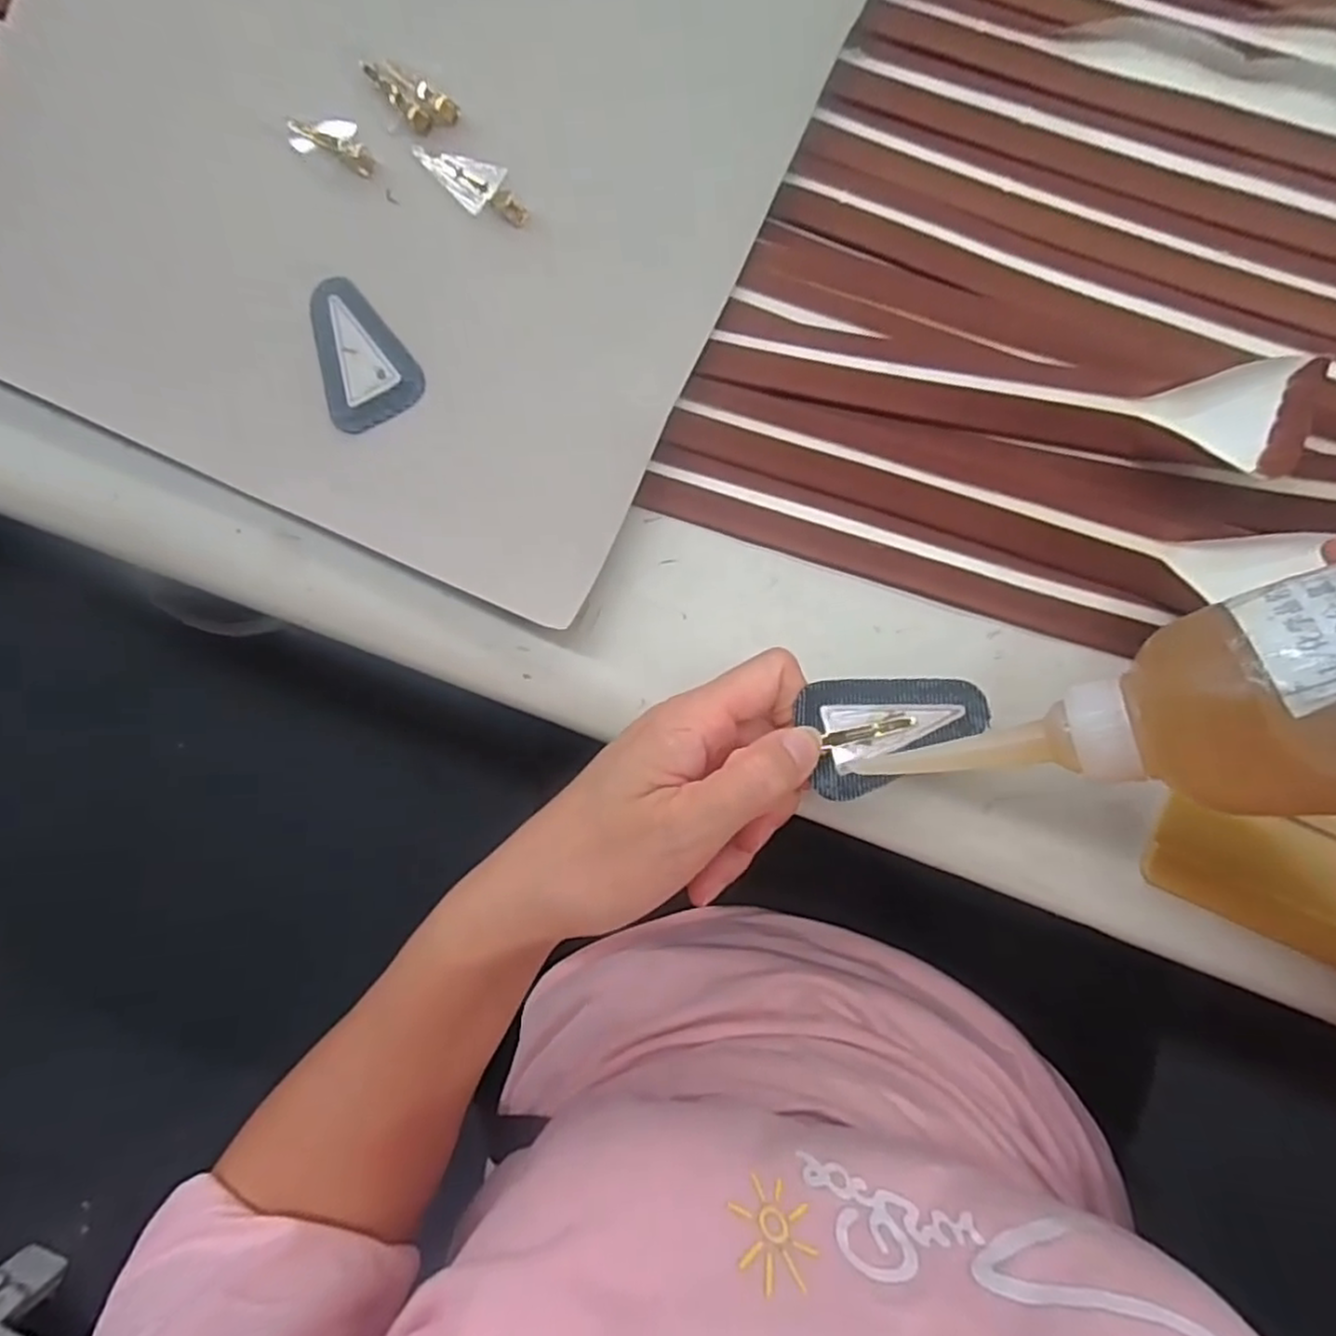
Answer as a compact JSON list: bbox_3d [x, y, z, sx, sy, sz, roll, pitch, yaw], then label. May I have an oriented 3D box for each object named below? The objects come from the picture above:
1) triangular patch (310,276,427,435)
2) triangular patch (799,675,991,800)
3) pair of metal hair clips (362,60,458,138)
[{"bbox_3d":[-0.133,-0.136,0.302,0.040,0.005,0.066,-25,83,3],"label":"triangular patch"},{"bbox_3d":[0.081,0.023,0.248,0.063,0.008,0.040,-7,84,5],"label":"triangular patch"},{"bbox_3d":[-0.113,-0.249,0.303,0.019,0.009,0.047,-45,82,0],"label":"pair of metal hair clips"}]

